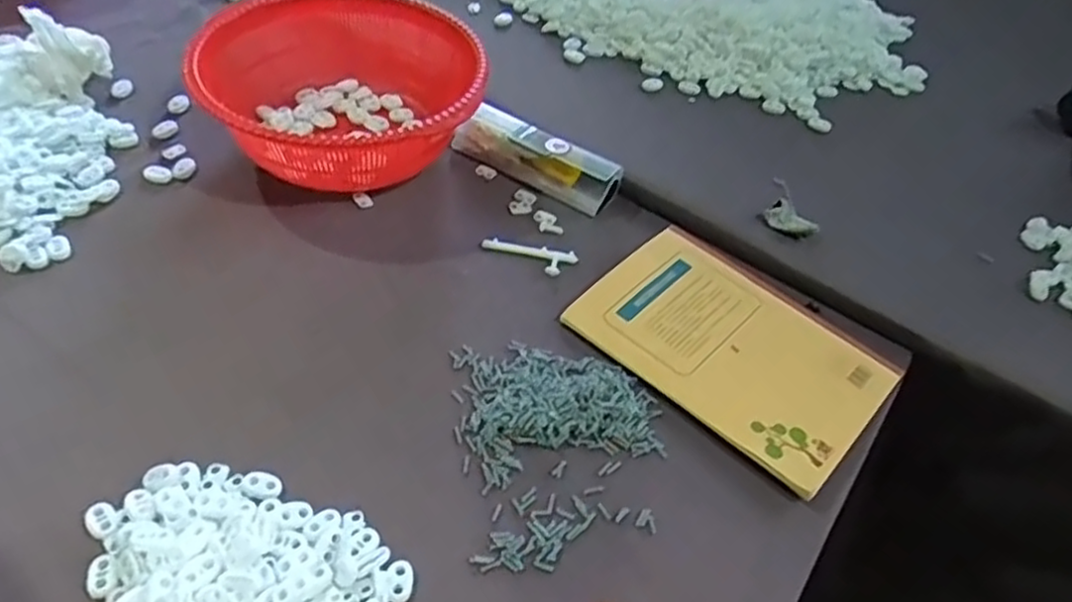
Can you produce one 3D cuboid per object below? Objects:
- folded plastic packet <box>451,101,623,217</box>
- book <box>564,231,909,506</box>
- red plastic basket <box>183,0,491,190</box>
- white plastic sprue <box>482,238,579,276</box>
[{"bbox_3d":[0.000,-0.129,0.644,0.153,0.036,0.041,30,50,20],"label":"folded plastic packet"},{"bbox_3d":[0.146,0.025,0.530,0.201,0.017,0.150,37,53,25],"label":"book"},{"bbox_3d":[-0.165,-0.183,0.638,0.225,0.081,0.220,-15,50,-20],"label":"red plastic basket"},{"bbox_3d":[-0.006,-0.036,0.583,0.077,0.004,0.026,12,47,4],"label":"white plastic sprue"}]

